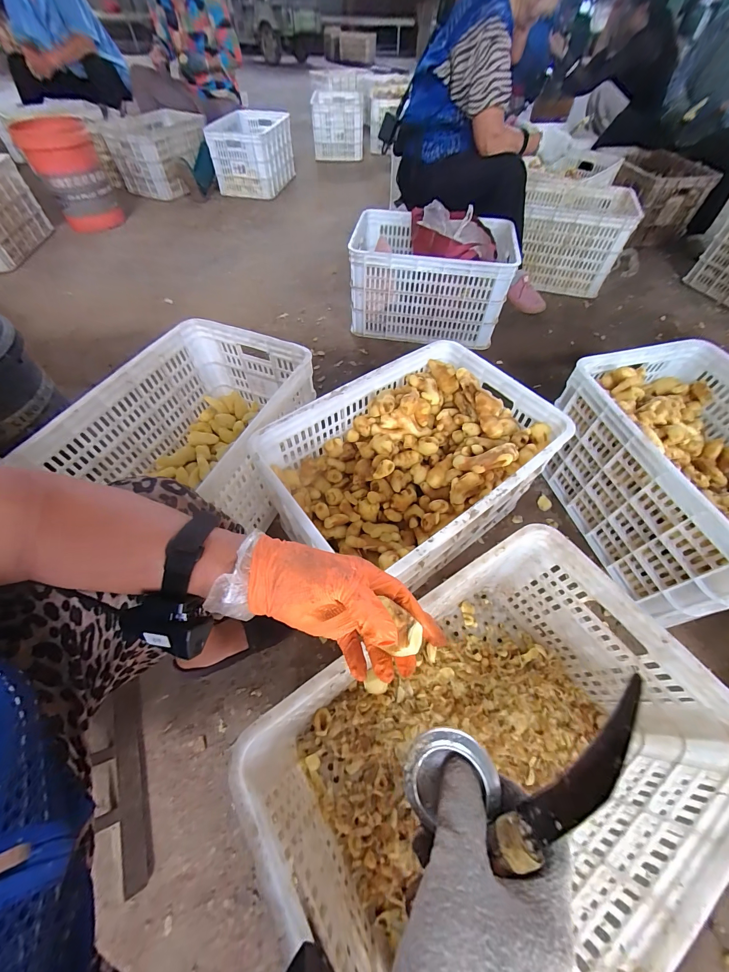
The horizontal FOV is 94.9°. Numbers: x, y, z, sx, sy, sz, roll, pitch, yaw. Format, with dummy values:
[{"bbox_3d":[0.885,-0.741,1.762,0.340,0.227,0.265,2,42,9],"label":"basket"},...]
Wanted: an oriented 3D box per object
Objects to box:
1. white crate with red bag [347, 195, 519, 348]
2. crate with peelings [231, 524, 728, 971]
[{"bbox_3d":[0.235,-0.767,1.213,0.517,0.323,0.362,9,57,2],"label":"white crate with red bag"},{"bbox_3d":[0.155,0.366,0.482,0.509,0.293,0.349,-28,61,-18],"label":"crate with peelings"}]

